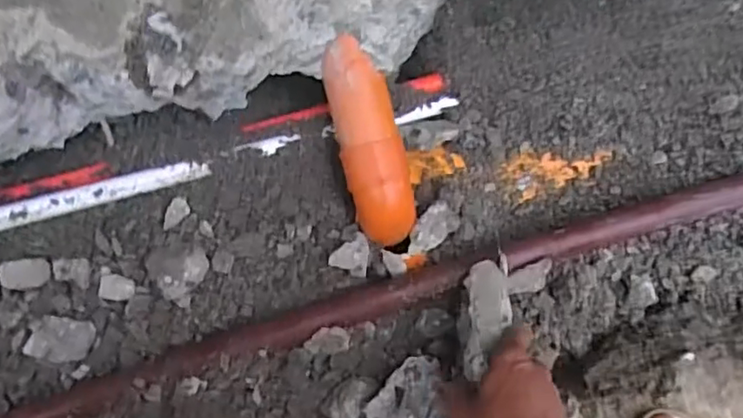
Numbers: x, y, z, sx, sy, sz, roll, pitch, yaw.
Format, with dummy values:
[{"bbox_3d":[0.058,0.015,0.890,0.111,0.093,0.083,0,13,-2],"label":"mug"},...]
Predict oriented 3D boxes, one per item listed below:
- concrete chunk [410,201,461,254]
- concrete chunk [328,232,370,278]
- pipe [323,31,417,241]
[{"bbox_3d":[0.059,0.020,0.619,0.058,0.028,0.033,-42,96,-3],"label":"concrete chunk"},{"bbox_3d":[-0.016,0.050,0.608,0.041,0.020,0.036,-38,95,-4],"label":"concrete chunk"},{"bbox_3d":[-0.001,-0.061,0.590,0.058,0.062,0.190,-13,93,-6],"label":"pipe"}]

